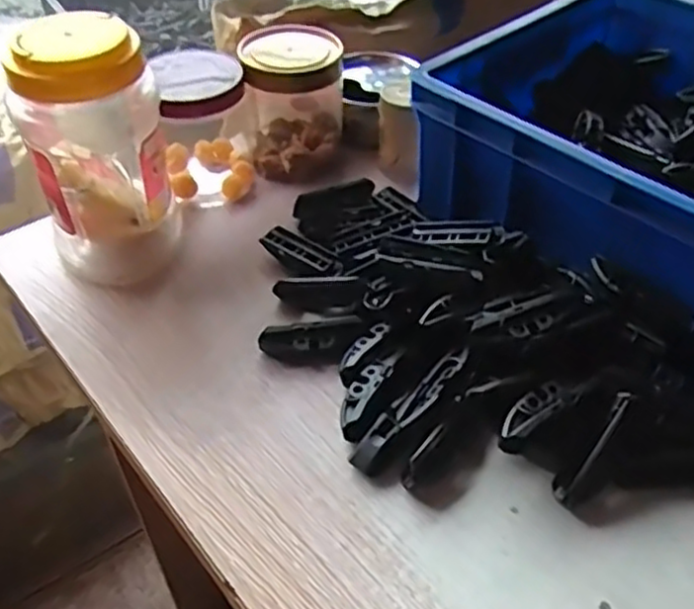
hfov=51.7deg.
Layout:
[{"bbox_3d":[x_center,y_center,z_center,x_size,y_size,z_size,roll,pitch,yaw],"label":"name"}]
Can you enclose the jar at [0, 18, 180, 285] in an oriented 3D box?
[{"bbox_3d":[-0.178,-0.111,0.512,0.094,0.166,0.088,-17,45,-16],"label":"jar"}]

